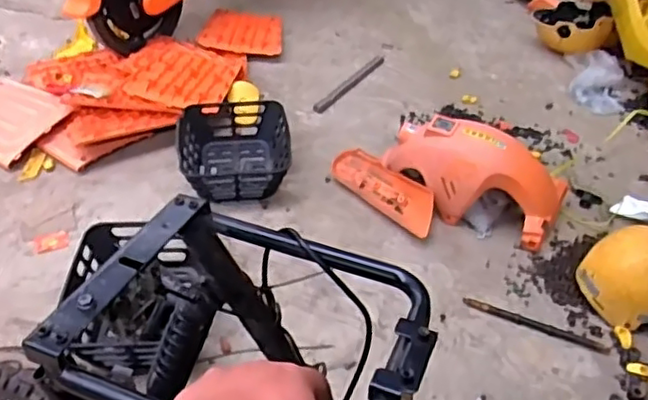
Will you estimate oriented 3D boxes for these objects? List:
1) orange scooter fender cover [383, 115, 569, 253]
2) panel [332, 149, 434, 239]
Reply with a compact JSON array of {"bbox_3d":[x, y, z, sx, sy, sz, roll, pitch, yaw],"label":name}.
[{"bbox_3d":[0.373,-0.069,1.588,0.442,0.232,0.185,17,43,17],"label":"orange scooter fender cover"},{"bbox_3d":[0.161,-0.029,1.650,0.104,0.065,0.374,-24,46,-28],"label":"panel"}]

